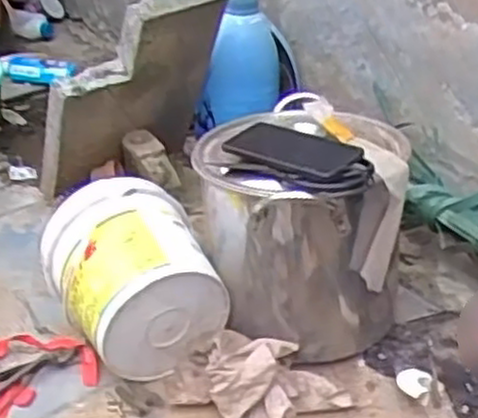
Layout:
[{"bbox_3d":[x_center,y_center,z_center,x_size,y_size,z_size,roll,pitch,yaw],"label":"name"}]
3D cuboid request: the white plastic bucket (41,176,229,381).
[{"bbox_3d":[-0.132,0.098,1.014,0.185,0.208,0.167,-18,36,-25],"label":"white plastic bucket"}]

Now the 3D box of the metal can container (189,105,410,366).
[{"bbox_3d":[0.079,0.030,1.045,0.260,0.302,0.243,9,34,16],"label":"metal can container"}]

